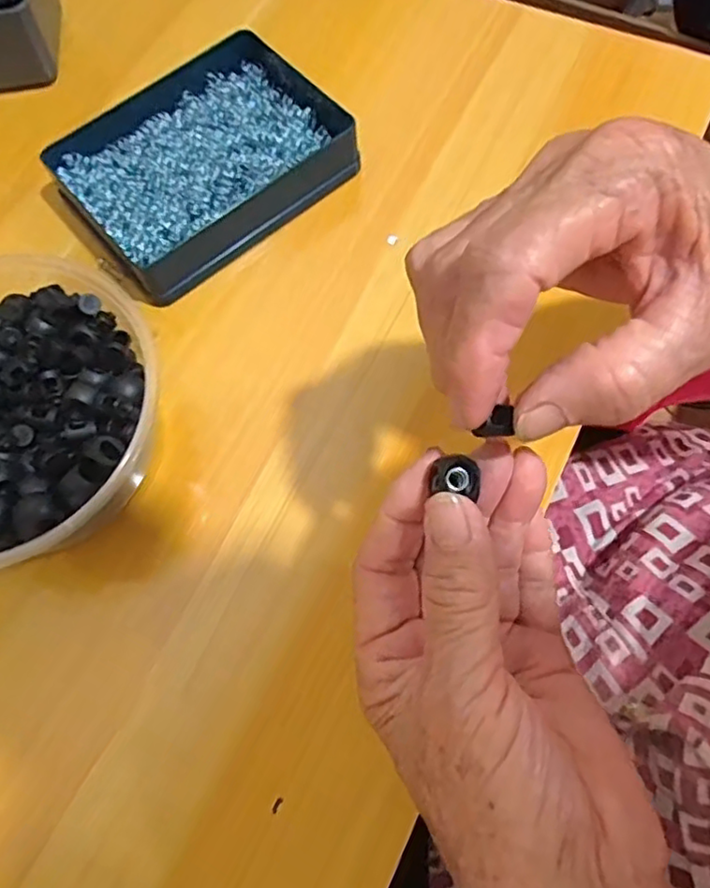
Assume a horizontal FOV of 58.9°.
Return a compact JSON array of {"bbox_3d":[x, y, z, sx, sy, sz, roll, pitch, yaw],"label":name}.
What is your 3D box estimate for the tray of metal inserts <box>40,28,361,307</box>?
[{"bbox_3d":[-0.086,-0.163,0.361,0.149,0.034,0.120,-38,72,-14],"label":"tray of metal inserts"}]

